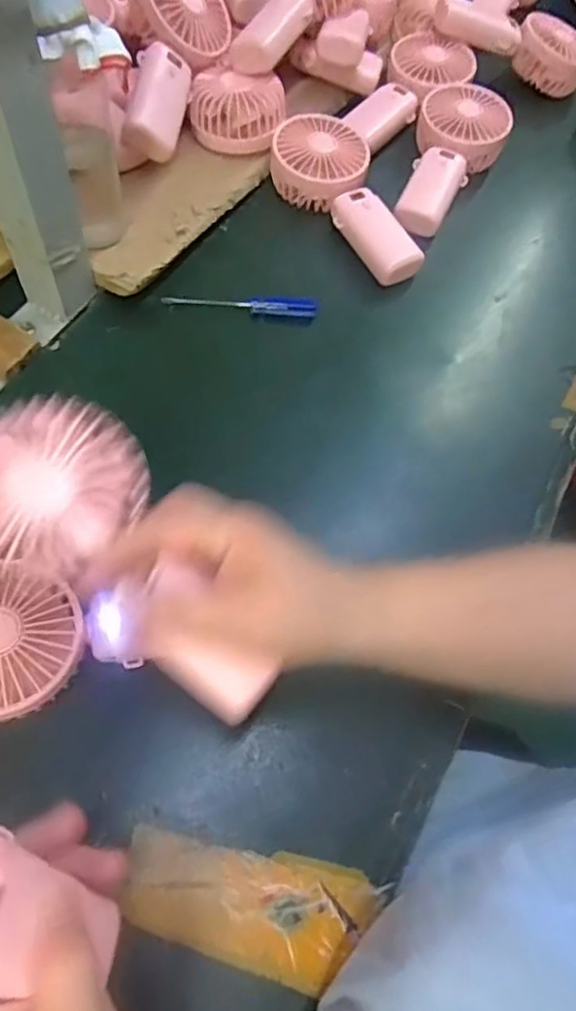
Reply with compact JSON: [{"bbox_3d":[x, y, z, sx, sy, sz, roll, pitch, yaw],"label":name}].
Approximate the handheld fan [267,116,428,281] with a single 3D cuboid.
[{"bbox_3d":[0.060,-0.277,0.561,0.081,0.044,0.180,-32,68,-18],"label":"handheld fan"}]

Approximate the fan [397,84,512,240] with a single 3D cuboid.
[{"bbox_3d":[0.153,-0.326,0.596,0.085,0.043,0.185,17,62,7],"label":"fan"}]

